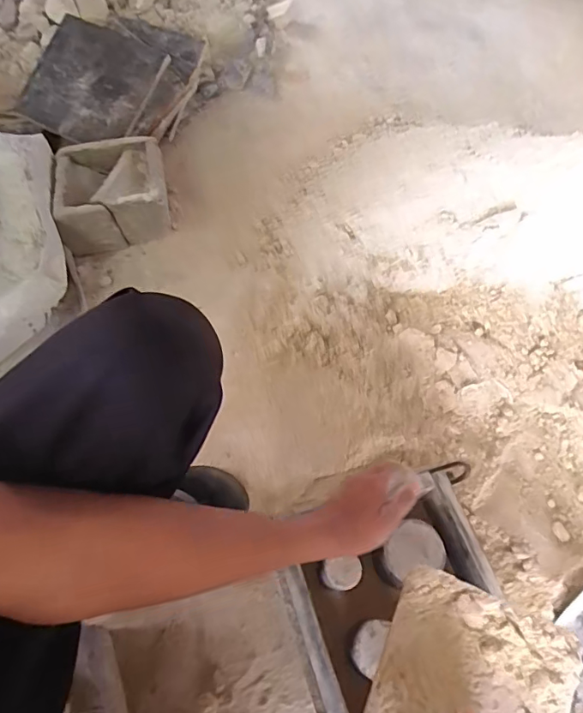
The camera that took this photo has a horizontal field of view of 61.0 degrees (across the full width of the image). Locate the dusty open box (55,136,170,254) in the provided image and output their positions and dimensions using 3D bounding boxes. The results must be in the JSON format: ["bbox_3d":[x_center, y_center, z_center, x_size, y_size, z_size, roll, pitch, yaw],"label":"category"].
[{"bbox_3d":[-0.345,-0.316,0.971,0.206,0.106,0.195,-13,62,-9],"label":"dusty open box"}]

